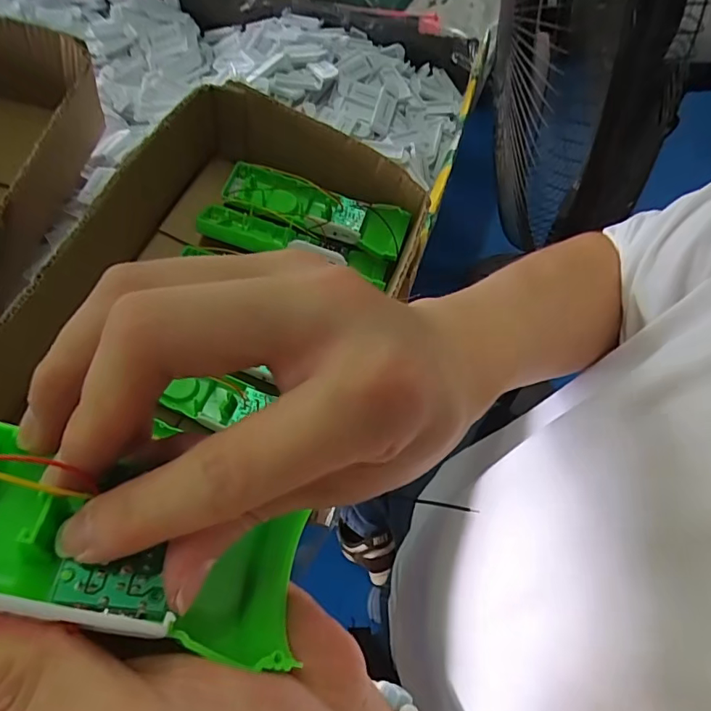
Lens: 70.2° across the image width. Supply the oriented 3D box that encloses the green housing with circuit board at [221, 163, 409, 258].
[{"bbox_3d":[-0.037,-0.126,0.440,0.161,0.035,0.045,15,60,8],"label":"green housing with circuit board"}]

